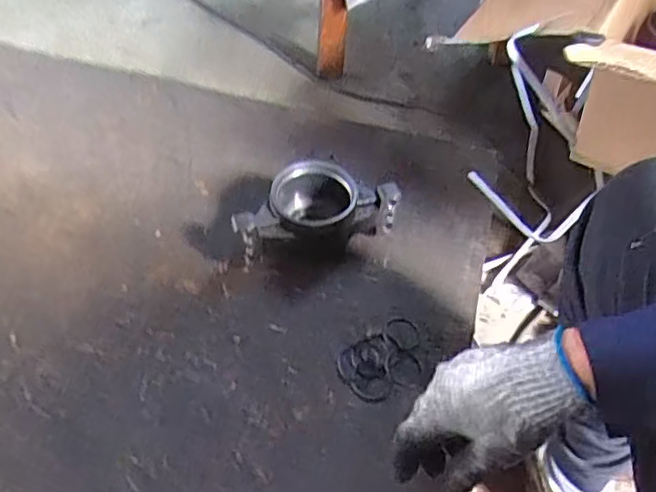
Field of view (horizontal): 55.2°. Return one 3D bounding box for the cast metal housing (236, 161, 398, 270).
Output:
[{"bbox_3d":[-0.023,-0.039,0.865,0.212,0.097,0.111,-25,57,-20],"label":"cast metal housing"}]

